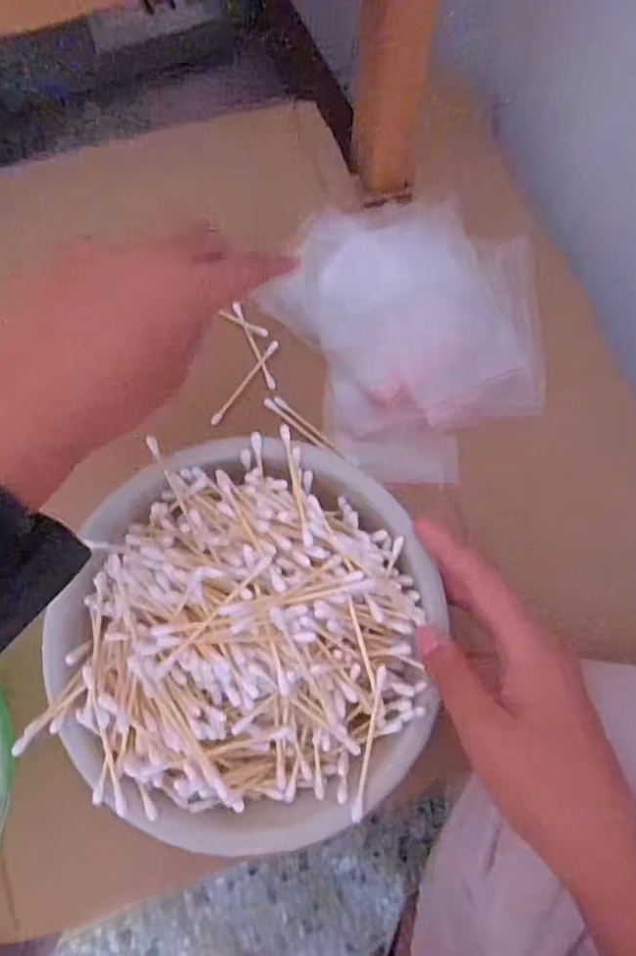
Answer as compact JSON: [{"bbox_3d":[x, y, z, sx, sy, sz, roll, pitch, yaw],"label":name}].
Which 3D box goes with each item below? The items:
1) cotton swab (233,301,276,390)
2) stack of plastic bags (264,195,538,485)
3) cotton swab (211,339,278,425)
[{"bbox_3d":[-0.043,-0.090,0.397,0.005,0.004,0.068,-23,75,-6],"label":"cotton swab"},{"bbox_3d":[0.070,-0.098,0.388,0.165,0.031,0.175,-26,76,-7],"label":"stack of plastic bags"},{"bbox_3d":[-0.048,-0.063,0.388,0.006,0.008,0.068,36,77,9],"label":"cotton swab"}]

